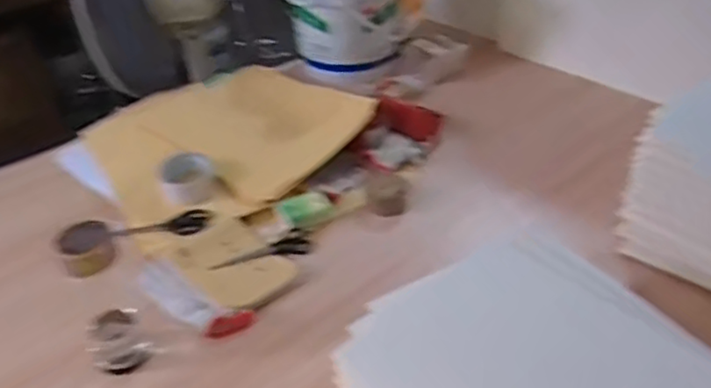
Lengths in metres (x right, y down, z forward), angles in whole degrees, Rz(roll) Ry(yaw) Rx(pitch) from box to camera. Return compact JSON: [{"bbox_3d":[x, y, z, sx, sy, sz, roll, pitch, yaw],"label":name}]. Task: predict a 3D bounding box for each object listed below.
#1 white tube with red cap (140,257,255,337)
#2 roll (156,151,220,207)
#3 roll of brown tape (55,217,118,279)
[{"bbox_3d":[-0.221,0.141,0.902,0.191,0.026,0.060,23,43,30],"label":"white tube with red cap"},{"bbox_3d":[-0.270,-0.024,1.092,0.089,0.064,0.073,-16,38,-18],"label":"roll"},{"bbox_3d":[-0.302,0.060,0.753,0.057,0.030,0.065,-25,42,-28],"label":"roll of brown tape"}]

